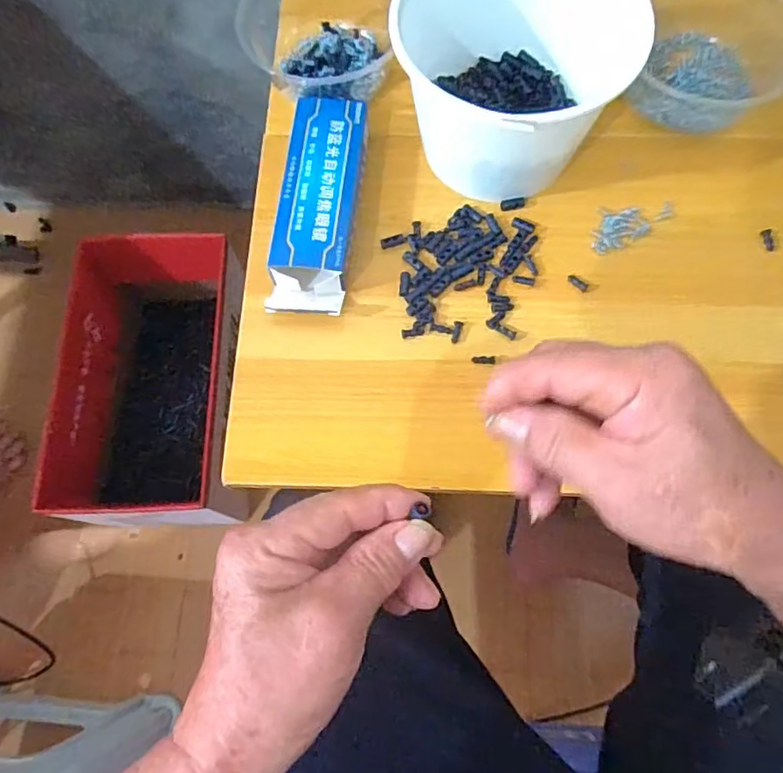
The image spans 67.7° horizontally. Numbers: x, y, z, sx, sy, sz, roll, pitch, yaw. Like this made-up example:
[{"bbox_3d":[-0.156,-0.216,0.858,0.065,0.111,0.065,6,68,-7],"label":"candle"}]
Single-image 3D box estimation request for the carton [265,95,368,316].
[{"bbox_3d":[-0.055,-0.142,0.452,0.059,0.031,0.180,5,73,2],"label":"carton"}]

